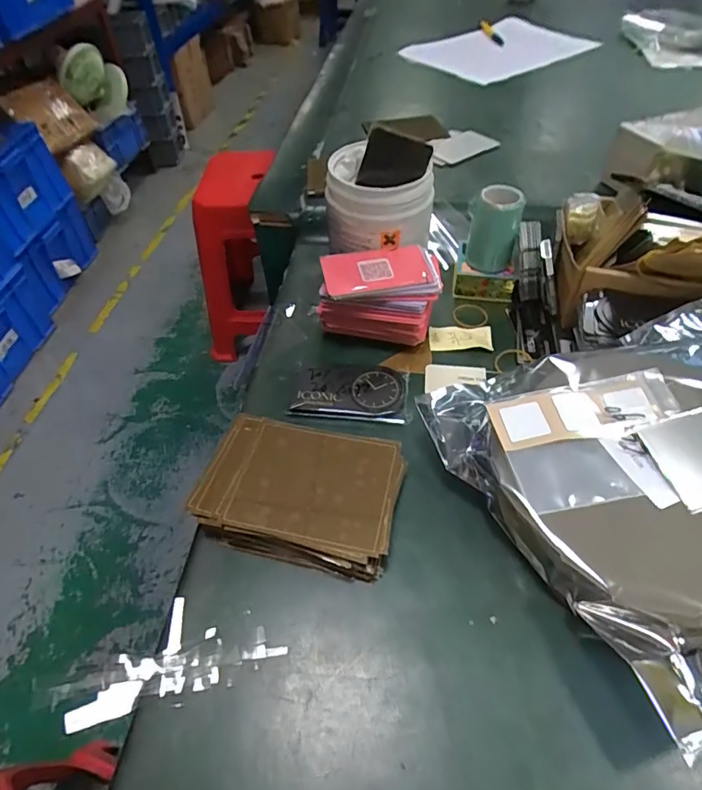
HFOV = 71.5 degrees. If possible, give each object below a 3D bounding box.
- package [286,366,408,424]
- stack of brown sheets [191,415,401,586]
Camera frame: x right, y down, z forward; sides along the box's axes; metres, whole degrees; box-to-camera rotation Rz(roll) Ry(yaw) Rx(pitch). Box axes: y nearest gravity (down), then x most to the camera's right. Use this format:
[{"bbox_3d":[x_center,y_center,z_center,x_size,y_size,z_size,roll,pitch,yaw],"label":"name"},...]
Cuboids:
[{"bbox_3d":[0.000,-0.002,0.385,0.088,0.011,0.053,3,50,6],"label":"package"},{"bbox_3d":[-0.033,0.063,0.324,0.125,0.026,0.089,11,51,12],"label":"stack of brown sheets"}]

